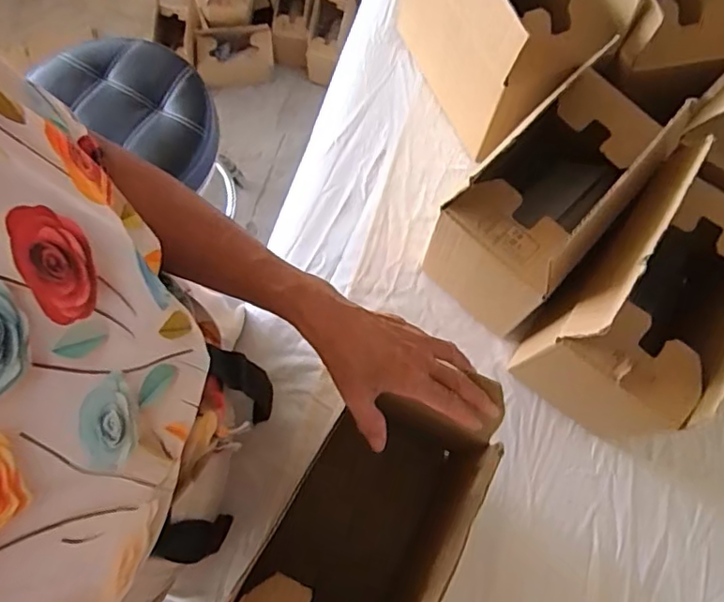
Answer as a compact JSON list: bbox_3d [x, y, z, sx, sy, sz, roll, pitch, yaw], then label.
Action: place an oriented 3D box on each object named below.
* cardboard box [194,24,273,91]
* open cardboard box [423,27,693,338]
[{"bbox_3d":[-0.315,-0.607,1.429,0.183,0.122,0.086,-8,75,-5],"label":"cardboard box"},{"bbox_3d":[0.186,-0.105,0.623,0.126,0.221,0.224,38,76,8],"label":"open cardboard box"}]

